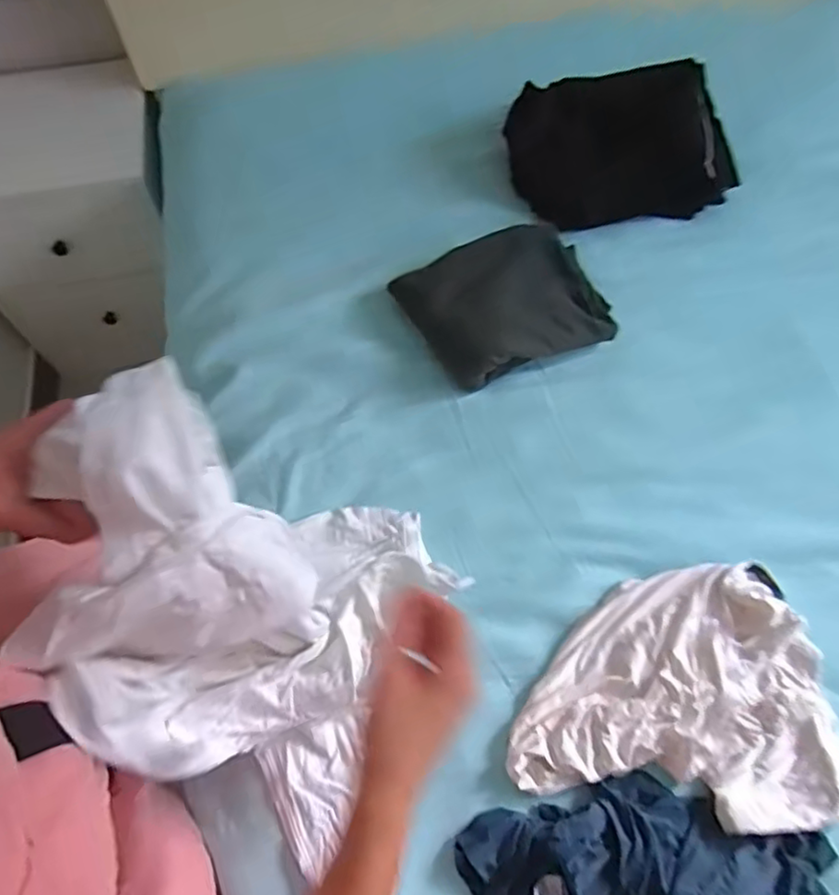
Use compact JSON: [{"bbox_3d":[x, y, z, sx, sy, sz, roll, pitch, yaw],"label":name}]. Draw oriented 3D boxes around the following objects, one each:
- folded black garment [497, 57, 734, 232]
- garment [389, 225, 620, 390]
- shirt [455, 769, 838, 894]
[{"bbox_3d":[0.312,-0.477,1.004,0.330,0.107,0.242,-8,64,-3],"label":"folded black garment"},{"bbox_3d":[0.123,-0.203,0.873,0.261,0.082,0.213,-25,66,-11],"label":"garment"},{"bbox_3d":[0.210,0.383,0.576,0.335,0.057,0.174,-8,64,-3],"label":"shirt"}]

